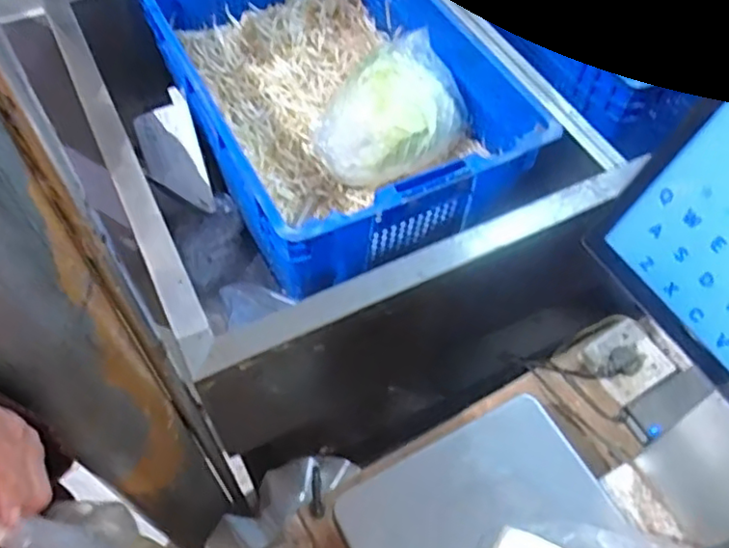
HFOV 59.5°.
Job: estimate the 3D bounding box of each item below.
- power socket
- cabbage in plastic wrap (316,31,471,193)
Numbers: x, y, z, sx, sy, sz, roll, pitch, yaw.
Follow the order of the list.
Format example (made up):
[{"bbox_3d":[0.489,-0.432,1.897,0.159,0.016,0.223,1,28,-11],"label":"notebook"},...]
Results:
[{"bbox_3d":[0.332,0.111,0.810,0.088,0.031,0.088,-29,62,-19],"label":"power socket"},{"bbox_3d":[0.039,-0.244,1.002,0.207,0.153,0.164,-25,61,-17],"label":"cabbage in plastic wrap"}]

